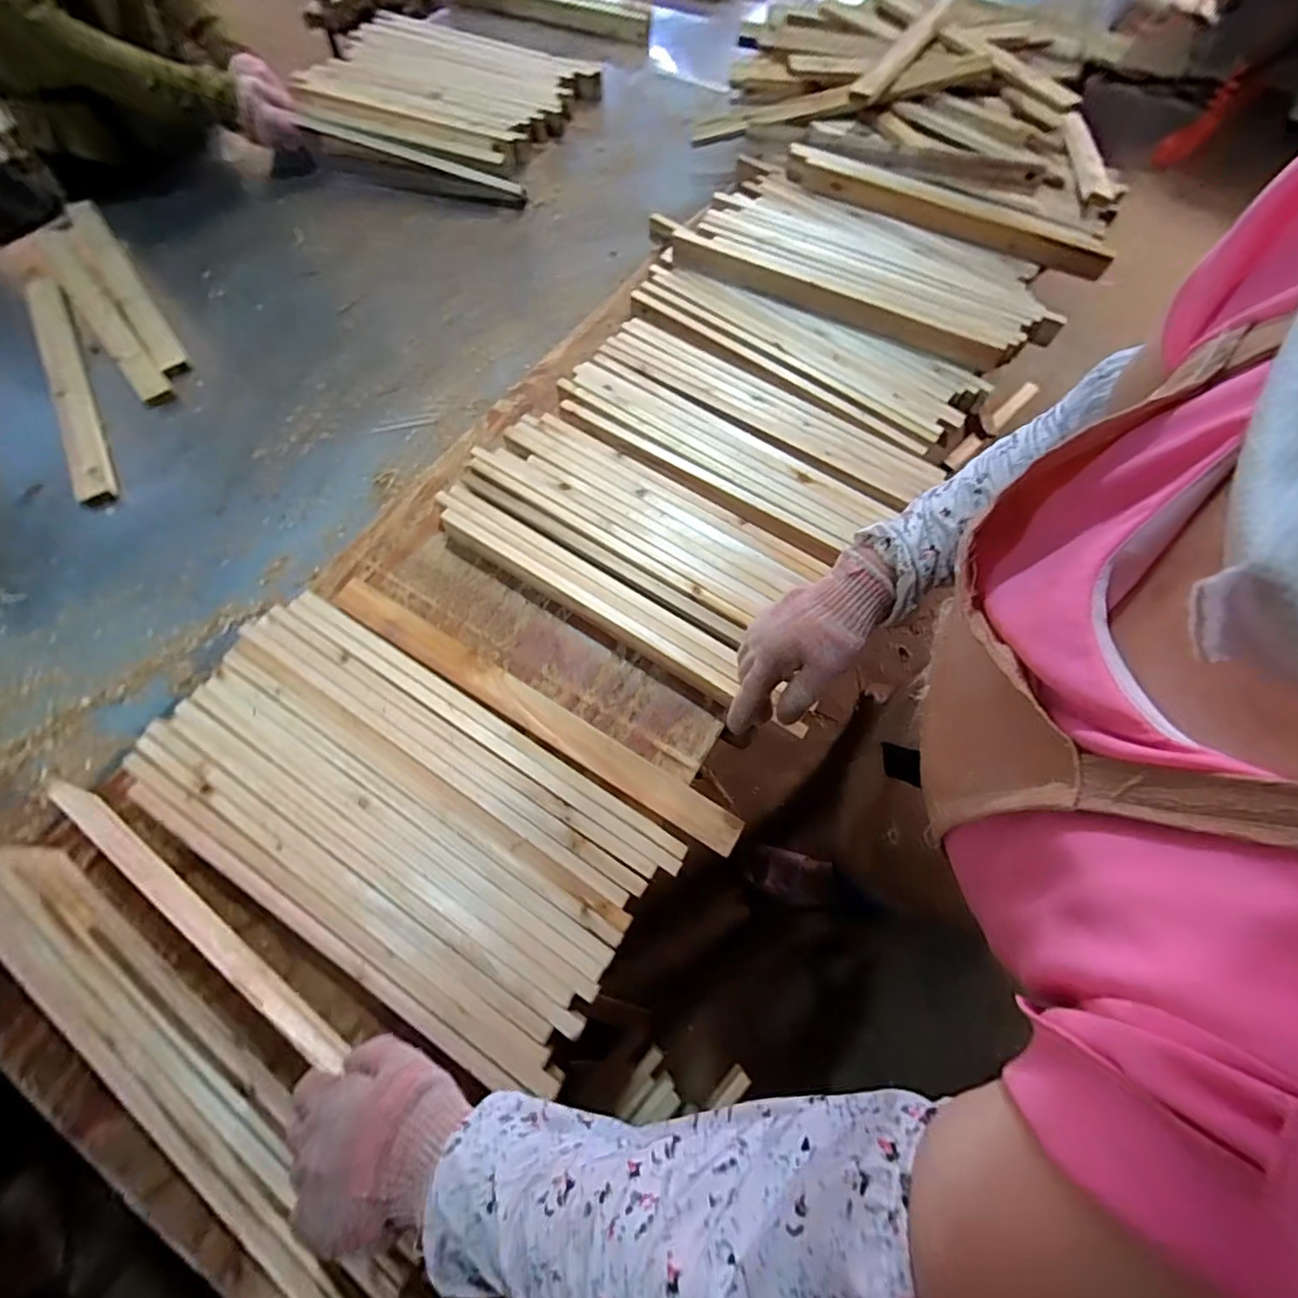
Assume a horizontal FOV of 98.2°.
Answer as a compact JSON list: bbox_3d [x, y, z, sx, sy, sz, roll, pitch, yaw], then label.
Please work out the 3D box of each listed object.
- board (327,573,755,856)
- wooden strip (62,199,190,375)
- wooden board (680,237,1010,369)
[{"bbox_3d":[-0.133,0.058,0.613,0.512,0.016,0.050,30,55,10],"label":"board"},{"bbox_3d":[-0.861,-0.611,0.908,0.049,0.015,0.539,-35,71,-16],"label":"wooden strip"},{"bbox_3d":[0.256,-0.504,0.811,0.488,0.035,0.035,29,68,11],"label":"wooden board"}]

